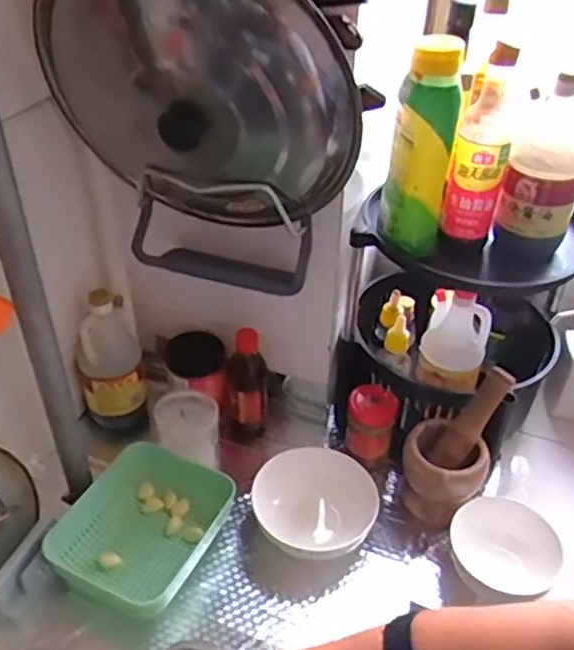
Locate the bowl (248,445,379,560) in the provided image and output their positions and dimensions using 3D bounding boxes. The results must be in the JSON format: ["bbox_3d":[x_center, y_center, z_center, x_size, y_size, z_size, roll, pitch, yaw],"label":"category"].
[{"bbox_3d":[0.032,0.230,0.821,0.148,0.065,0.146,1,38,-1],"label":"bowl"}]

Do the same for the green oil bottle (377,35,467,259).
[{"bbox_3d":[0.147,-0.188,0.722,0.070,0.226,0.057,7,39,7],"label":"green oil bottle"}]

